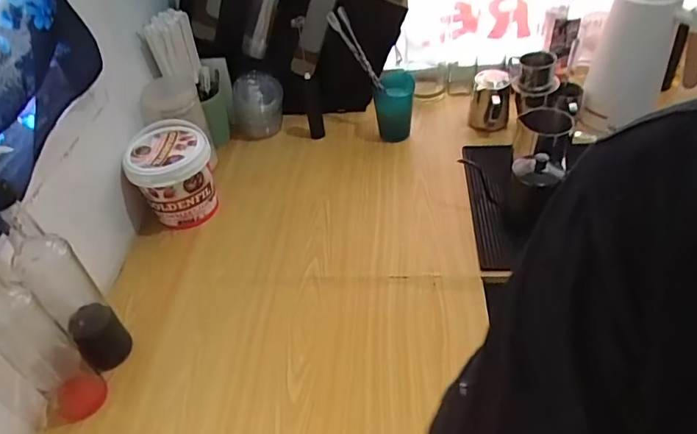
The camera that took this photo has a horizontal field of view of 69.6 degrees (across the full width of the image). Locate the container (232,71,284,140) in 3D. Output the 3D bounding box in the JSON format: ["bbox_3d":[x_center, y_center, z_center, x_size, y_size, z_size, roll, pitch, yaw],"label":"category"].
[{"bbox_3d":[-0.174,-0.222,0.977,0.094,0.092,0.105,-11,43,-4],"label":"container"}]

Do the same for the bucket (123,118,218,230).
[{"bbox_3d":[-0.279,-0.069,0.824,0.116,0.130,0.130,-16,43,-9],"label":"bucket"}]

